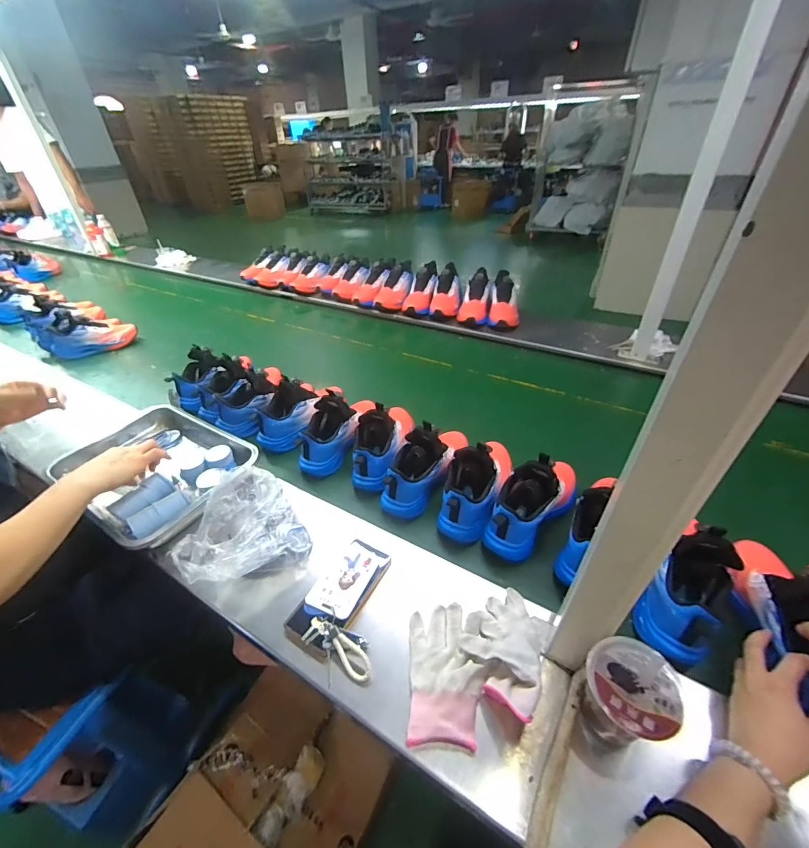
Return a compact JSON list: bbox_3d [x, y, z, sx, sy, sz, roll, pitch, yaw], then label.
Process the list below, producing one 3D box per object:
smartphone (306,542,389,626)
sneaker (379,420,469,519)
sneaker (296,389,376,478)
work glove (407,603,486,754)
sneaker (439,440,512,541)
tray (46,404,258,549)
[{"bbox_3d":[-0.081,0.227,0.563,0.068,0.012,0.133,18,36,23],"label":"smartphone"},{"bbox_3d":[0.041,0.068,0.722,0.095,0.143,0.223,15,41,21],"label":"sneaker"},{"bbox_3d":[-0.138,-0.003,0.806,0.123,0.118,0.233,5,38,9],"label":"sneaker"},{"bbox_3d":[0.050,0.301,0.474,0.088,0.017,0.149,-1,38,2],"label":"work glove"},{"bbox_3d":[0.129,0.097,0.689,0.091,0.138,0.222,14,40,20],"label":"sneaker"},{"bbox_3d":[-0.481,0.074,0.741,0.408,0.056,0.258,22,44,28],"label":"tray"}]

